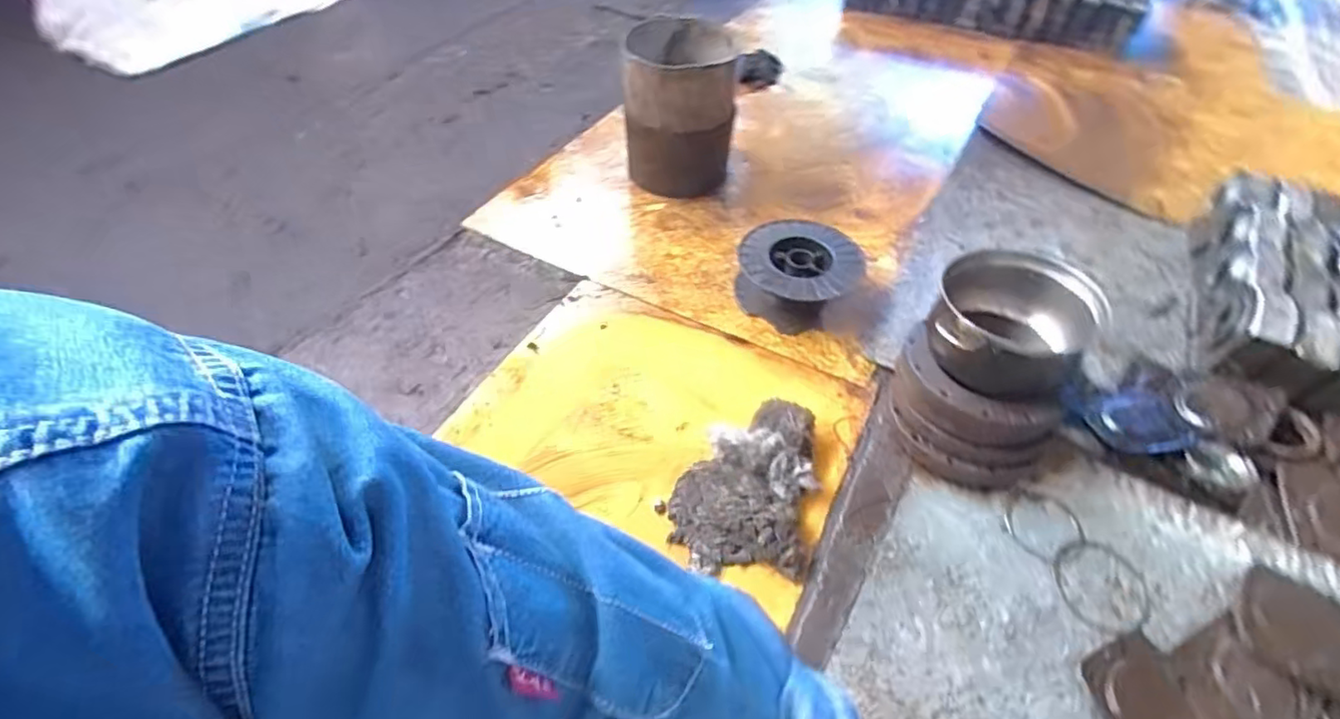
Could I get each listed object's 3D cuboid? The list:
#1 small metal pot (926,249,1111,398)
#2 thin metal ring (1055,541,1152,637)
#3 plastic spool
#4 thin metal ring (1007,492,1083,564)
[{"bbox_3d":[0.511,-0.054,0.921,0.220,0.115,0.222,1,48,-1],"label":"small metal pot"},{"bbox_3d":[0.617,0.326,0.879,0.126,0.009,0.131,0,54,0],"label":"thin metal ring"},{"bbox_3d":[0.258,-0.180,1.240,0.224,0.103,0.233,1,48,-1],"label":"plastic spool"},{"bbox_3d":[0.560,0.248,0.930,0.106,0.005,0.100,1,48,-1],"label":"thin metal ring"}]

